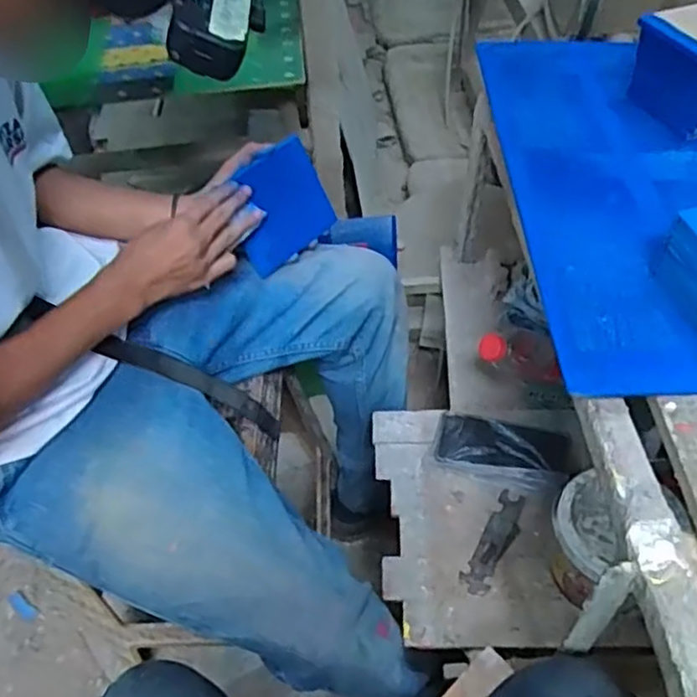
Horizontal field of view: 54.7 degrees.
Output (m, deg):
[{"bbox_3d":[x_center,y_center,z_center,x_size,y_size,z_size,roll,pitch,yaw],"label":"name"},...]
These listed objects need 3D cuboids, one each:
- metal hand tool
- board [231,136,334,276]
[{"bbox_3d":[0.174,0.231,0.803,0.037,0.007,0.134,25,57,22],"label":"metal hand tool"},{"bbox_3d":[-0.075,-0.150,0.731,0.112,0.115,0.009,-40,43,-13],"label":"board"}]

